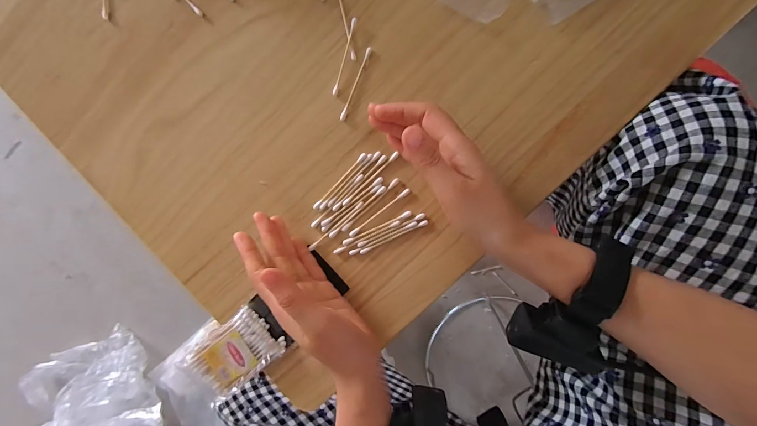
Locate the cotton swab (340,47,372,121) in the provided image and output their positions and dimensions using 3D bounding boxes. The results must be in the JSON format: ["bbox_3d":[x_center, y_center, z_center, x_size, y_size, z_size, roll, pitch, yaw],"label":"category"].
[{"bbox_3d":[-0.021,-0.117,0.305,0.005,0.004,0.068,23,93,6],"label":"cotton swab"}]

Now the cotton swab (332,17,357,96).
[{"bbox_3d":[-0.031,-0.141,0.303,0.005,0.005,0.069,17,93,6],"label":"cotton swab"}]

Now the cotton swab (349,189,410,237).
[{"bbox_3d":[0.001,0.000,0.310,0.069,0.004,0.006,-37,87,5],"label":"cotton swab"}]

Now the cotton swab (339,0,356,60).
[{"bbox_3d":[-0.030,-0.172,0.302,0.005,0.004,0.068,-12,89,6],"label":"cotton swab"}]

